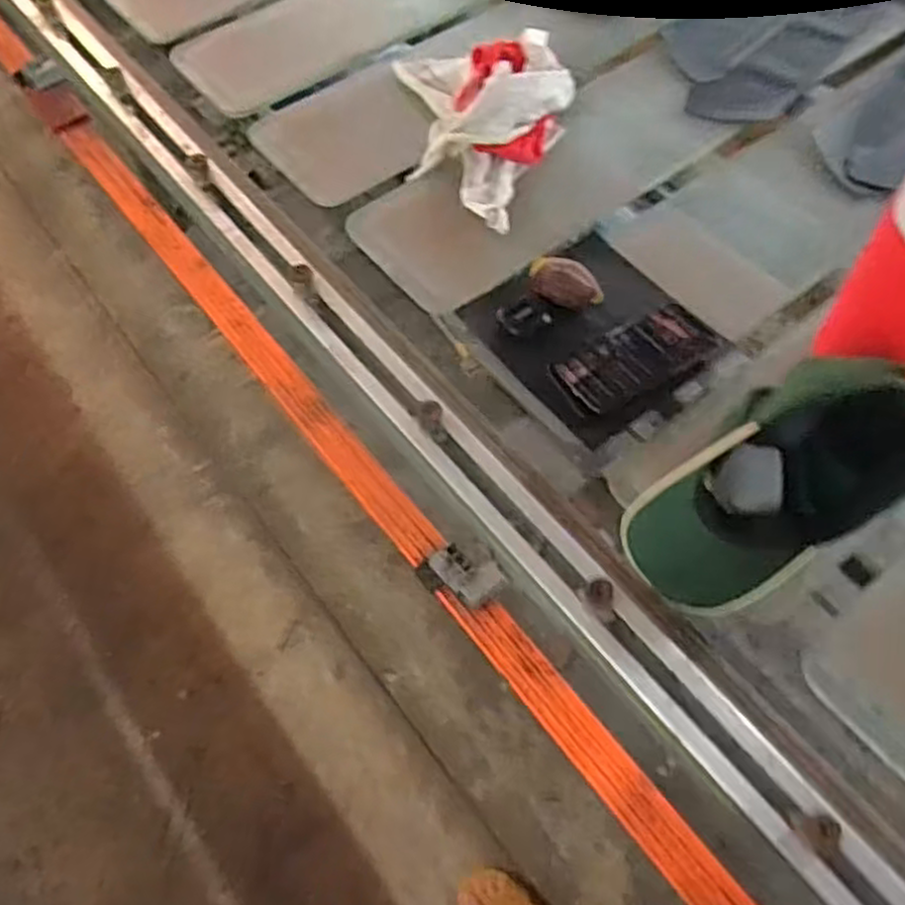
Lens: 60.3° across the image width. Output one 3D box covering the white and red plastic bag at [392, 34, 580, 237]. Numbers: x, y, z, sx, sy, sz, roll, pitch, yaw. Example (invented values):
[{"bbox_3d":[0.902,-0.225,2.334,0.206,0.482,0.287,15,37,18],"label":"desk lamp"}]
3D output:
[{"bbox_3d":[0.041,-0.414,0.959,0.209,0.061,0.316,-2,59,2],"label":"white and red plastic bag"}]

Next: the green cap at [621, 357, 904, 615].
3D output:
[{"bbox_3d":[0.277,0.026,0.665,0.252,0.145,0.123,-28,62,-14],"label":"green cap"}]

